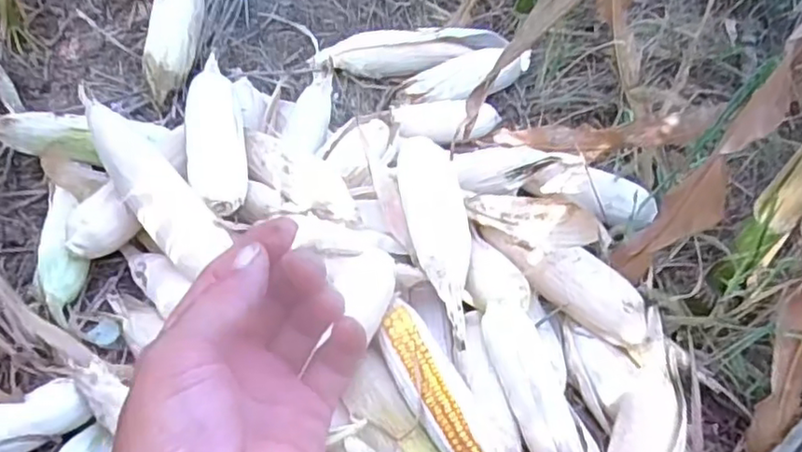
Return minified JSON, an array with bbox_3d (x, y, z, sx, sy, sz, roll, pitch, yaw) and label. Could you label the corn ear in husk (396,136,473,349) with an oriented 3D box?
[{"bbox_3d":[0.046,0.008,0.717,0.064,0.048,0.255,-8,52,-11],"label":"corn ear in husk"}]

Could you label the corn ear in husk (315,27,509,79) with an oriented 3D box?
[{"bbox_3d":[0.008,-0.274,1.018,0.279,0.045,0.071,-1,51,-6],"label":"corn ear in husk"}]

